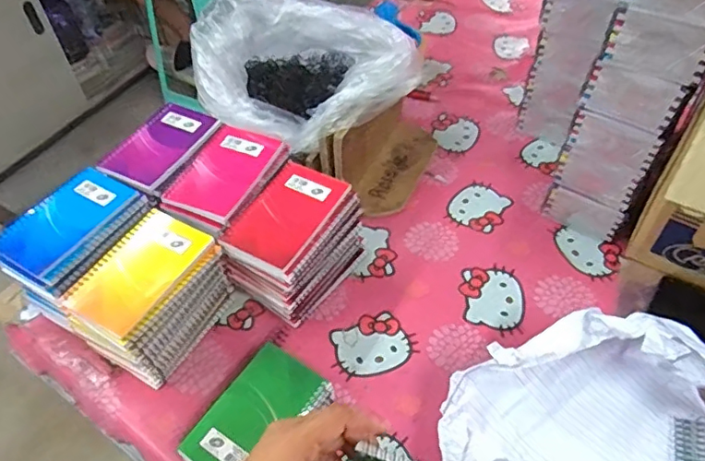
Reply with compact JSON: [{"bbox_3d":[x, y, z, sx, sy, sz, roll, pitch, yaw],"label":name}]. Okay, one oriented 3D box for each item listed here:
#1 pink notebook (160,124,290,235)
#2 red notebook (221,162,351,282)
[{"bbox_3d":[-0.145,-0.065,0.626,0.094,0.008,0.144,22,55,18],"label":"pink notebook"},{"bbox_3d":[-0.069,-0.016,0.587,0.088,0.013,0.135,24,56,20],"label":"red notebook"}]

